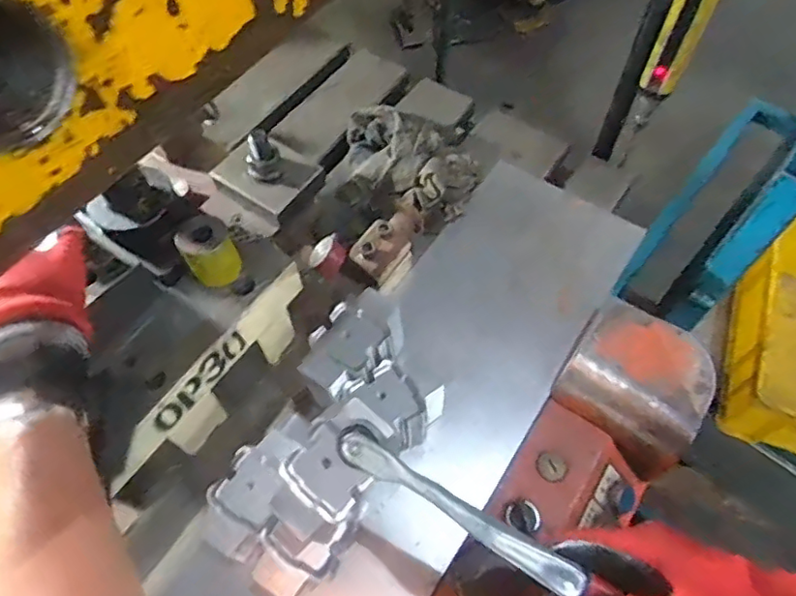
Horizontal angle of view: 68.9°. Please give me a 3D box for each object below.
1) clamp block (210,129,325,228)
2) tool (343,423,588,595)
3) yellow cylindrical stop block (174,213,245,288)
[{"bbox_3d":[-0.144,-0.144,0.644,0.104,0.070,0.086,34,66,19],"label":"clamp block"},{"bbox_3d":[0.035,0.129,0.361,0.167,0.022,0.025,27,63,24],"label":"tool"},{"bbox_3d":[-0.156,-0.039,0.482,0.042,0.049,0.041,-27,63,-14],"label":"yellow cylindrical stop block"}]

